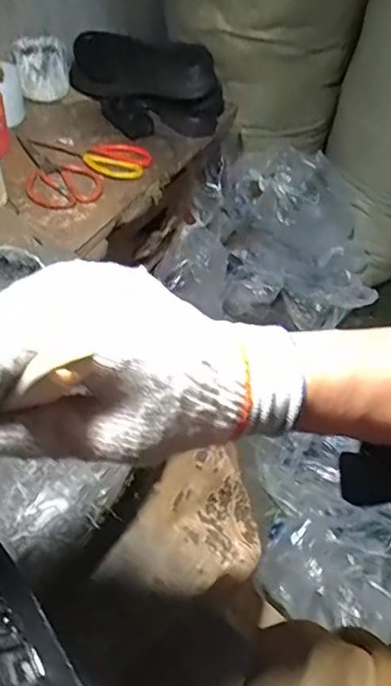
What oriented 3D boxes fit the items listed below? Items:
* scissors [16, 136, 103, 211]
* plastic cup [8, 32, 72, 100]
[{"bbox_3d":[-0.210,-0.264,0.810,0.109,0.006,0.198,-14,52,-18],"label":"scissors"},{"bbox_3d":[-0.278,-0.504,0.969,0.099,0.064,0.106,-6,50,-11],"label":"plastic cup"}]

